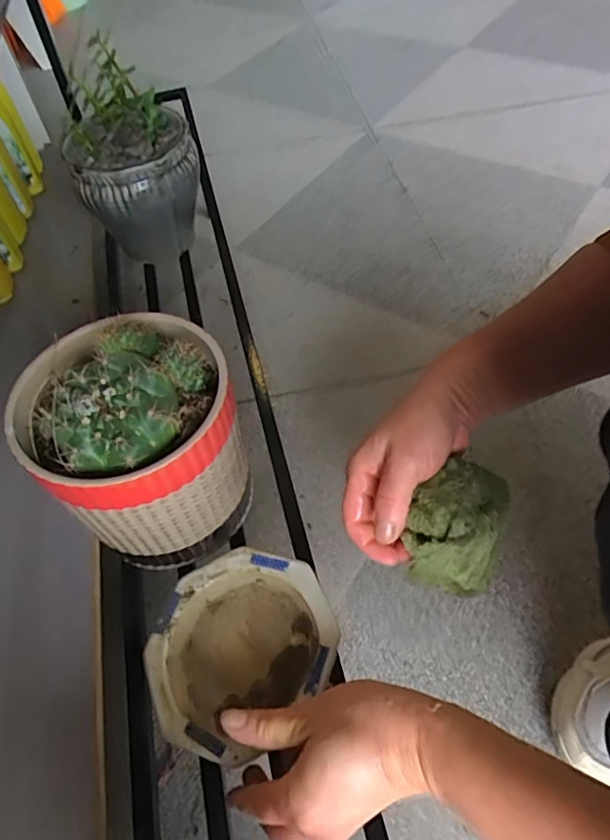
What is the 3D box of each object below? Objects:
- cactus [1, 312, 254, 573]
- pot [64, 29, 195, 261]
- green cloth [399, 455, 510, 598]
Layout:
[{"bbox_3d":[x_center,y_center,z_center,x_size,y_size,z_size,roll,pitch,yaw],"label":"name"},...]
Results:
[{"bbox_3d":[-0.112,0.012,0.375,0.130,0.145,0.127,-2,53,2],"label":"cactus"},{"bbox_3d":[-0.181,-0.271,0.583,0.128,0.175,0.118,-18,54,-10],"label":"pot"},{"bbox_3d":[0.094,0.063,0.330,0.054,0.033,0.086,16,57,16],"label":"green cloth"}]

